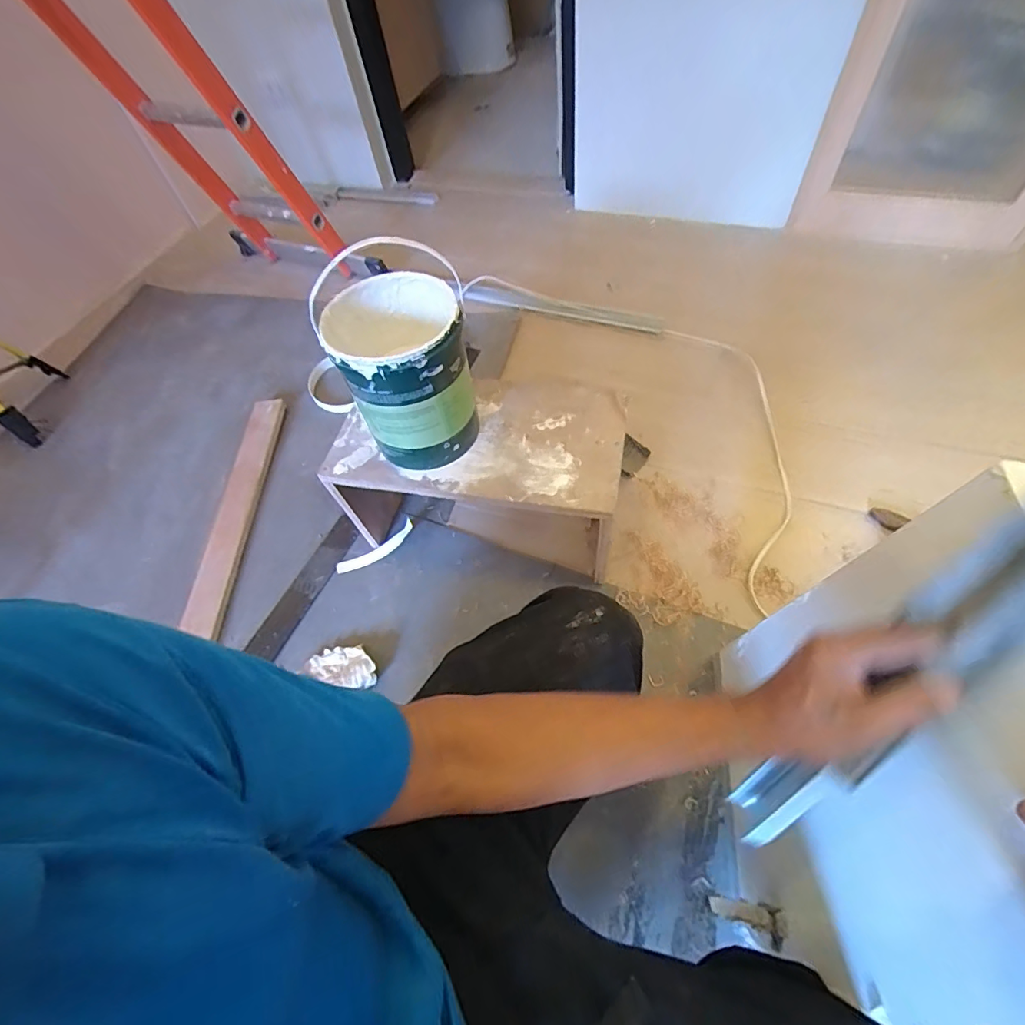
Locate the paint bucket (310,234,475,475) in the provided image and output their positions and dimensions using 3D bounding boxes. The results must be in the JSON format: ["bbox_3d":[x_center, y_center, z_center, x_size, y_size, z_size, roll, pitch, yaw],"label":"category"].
[{"bbox_3d":[-0.140,-0.189,0.683,0.154,0.205,0.166,-2,58,3],"label":"paint bucket"}]

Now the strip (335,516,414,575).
[{"bbox_3d":[-0.255,0.072,0.930,0.172,0.032,0.024,-31,59,7],"label":"strip"}]

